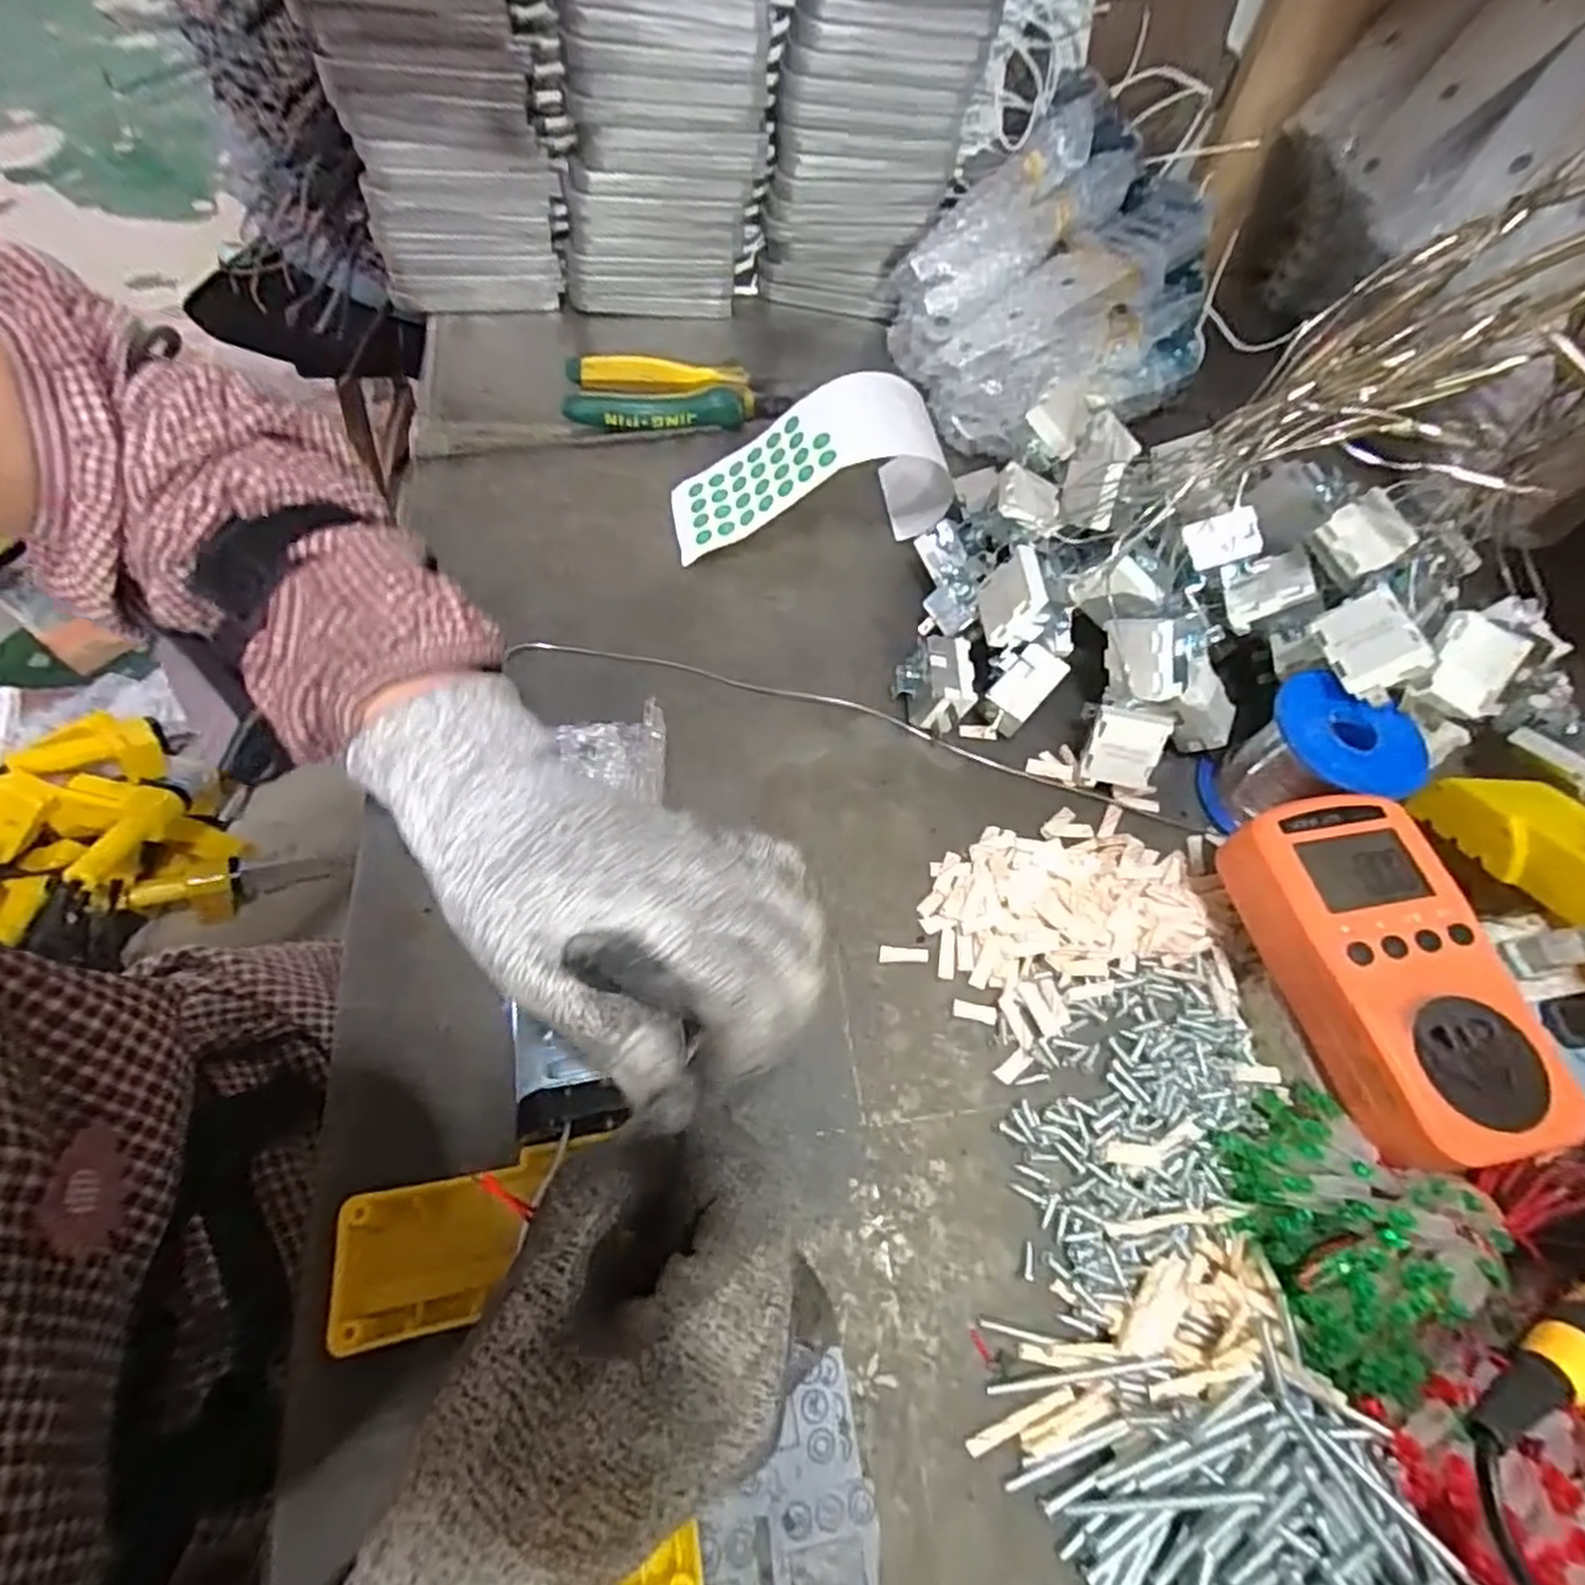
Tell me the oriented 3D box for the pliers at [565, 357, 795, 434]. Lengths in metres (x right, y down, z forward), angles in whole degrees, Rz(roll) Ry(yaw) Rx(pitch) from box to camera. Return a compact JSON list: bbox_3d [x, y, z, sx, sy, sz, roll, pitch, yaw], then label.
[{"bbox_3d":[-0.071,-0.243,0.464,0.130,0.027,0.053,-3,63,-5],"label":"pliers"}]

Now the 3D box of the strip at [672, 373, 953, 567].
[{"bbox_3d":[0.011,-0.176,0.408,0.153,0.067,0.061,-11,64,-9],"label":"strip"}]

